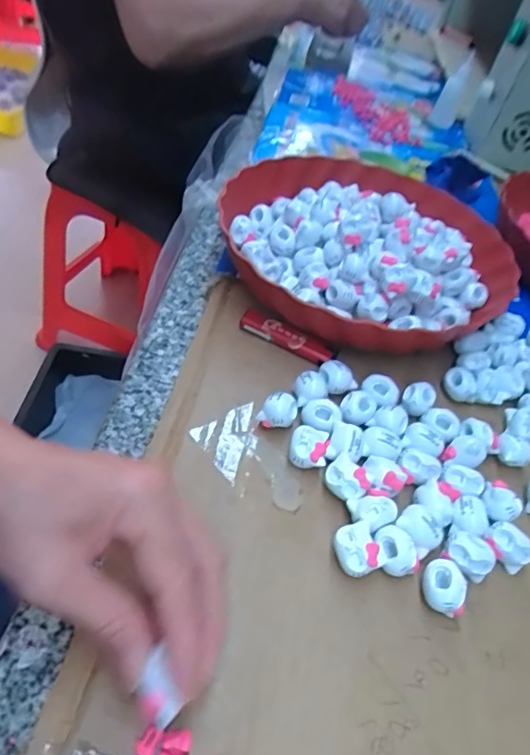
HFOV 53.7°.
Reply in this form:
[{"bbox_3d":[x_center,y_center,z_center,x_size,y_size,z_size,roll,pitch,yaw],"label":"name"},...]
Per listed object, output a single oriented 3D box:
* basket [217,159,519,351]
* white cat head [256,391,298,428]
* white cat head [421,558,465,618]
[{"bbox_3d":[0.082,-0.105,0.437,0.242,0.064,0.223,16,46,2],"label":"basket"},{"bbox_3d":[0.008,0.020,0.332,0.024,0.019,0.023,12,46,-2],"label":"white cat head"},{"bbox_3d":[0.093,0.110,0.274,0.020,0.019,0.024,0,48,-13],"label":"white cat head"}]

